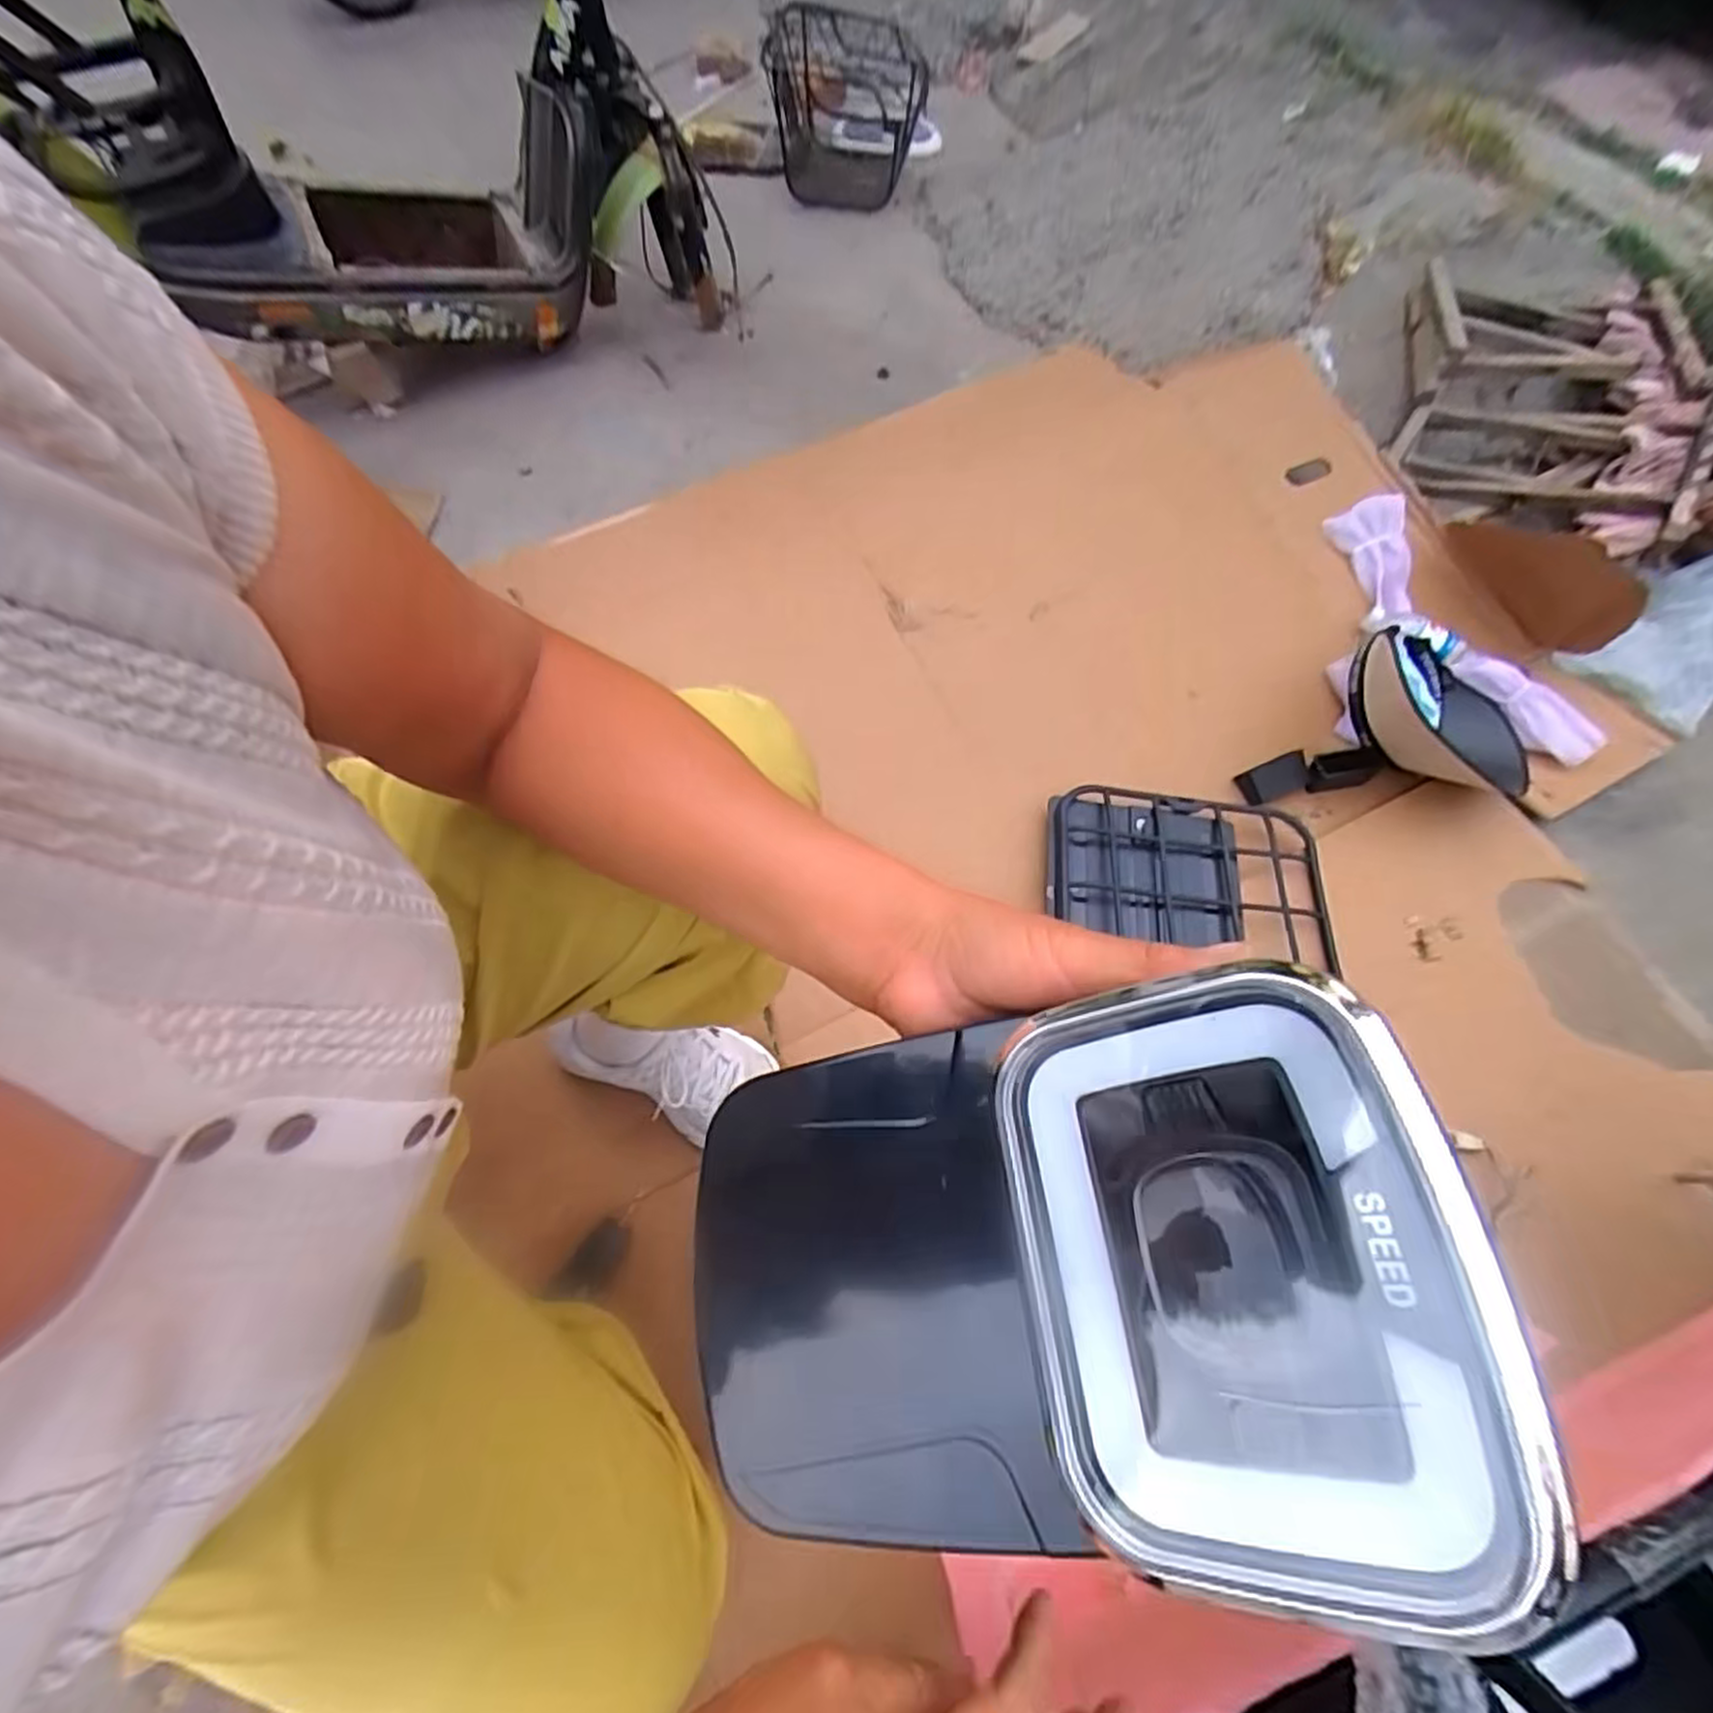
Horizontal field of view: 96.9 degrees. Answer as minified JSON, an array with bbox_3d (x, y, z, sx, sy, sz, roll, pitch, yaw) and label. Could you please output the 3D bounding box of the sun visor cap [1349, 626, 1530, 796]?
[{"bbox_3d":[0.724,-0.174,0.942,0.171,0.081,0.244,-30,69,-19],"label":"sun visor cap"}]

